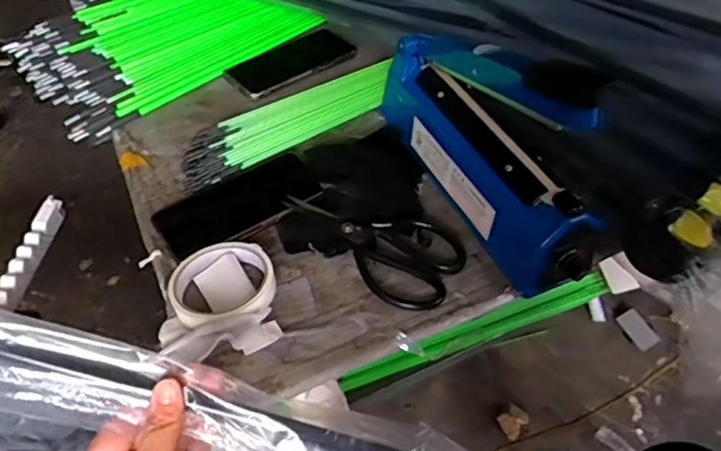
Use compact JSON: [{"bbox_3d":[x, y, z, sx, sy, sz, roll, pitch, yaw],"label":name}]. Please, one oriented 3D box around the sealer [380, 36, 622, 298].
[{"bbox_3d":[0.127,-0.102,0.540,0.086,0.183,0.295,-18,50,-15],"label":"sealer"}]

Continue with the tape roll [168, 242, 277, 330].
[{"bbox_3d":[-0.120,0.052,0.502,0.091,0.019,0.087,0,48,0],"label":"tape roll"}]

